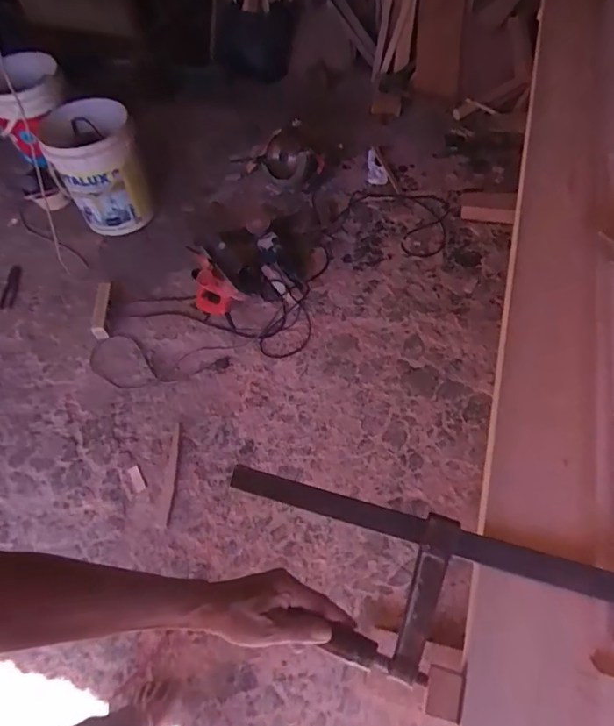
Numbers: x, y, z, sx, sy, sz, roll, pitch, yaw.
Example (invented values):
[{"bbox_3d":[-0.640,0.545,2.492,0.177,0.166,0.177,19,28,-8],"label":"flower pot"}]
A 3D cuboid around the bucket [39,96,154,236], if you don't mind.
[{"bbox_3d":[-0.695,-0.663,1.715,0.263,0.359,0.292,-25,61,-11],"label":"bucket"}]

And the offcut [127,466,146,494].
[{"bbox_3d":[-0.465,0.318,1.382,0.030,0.008,0.074,-27,62,-12],"label":"offcut"}]

